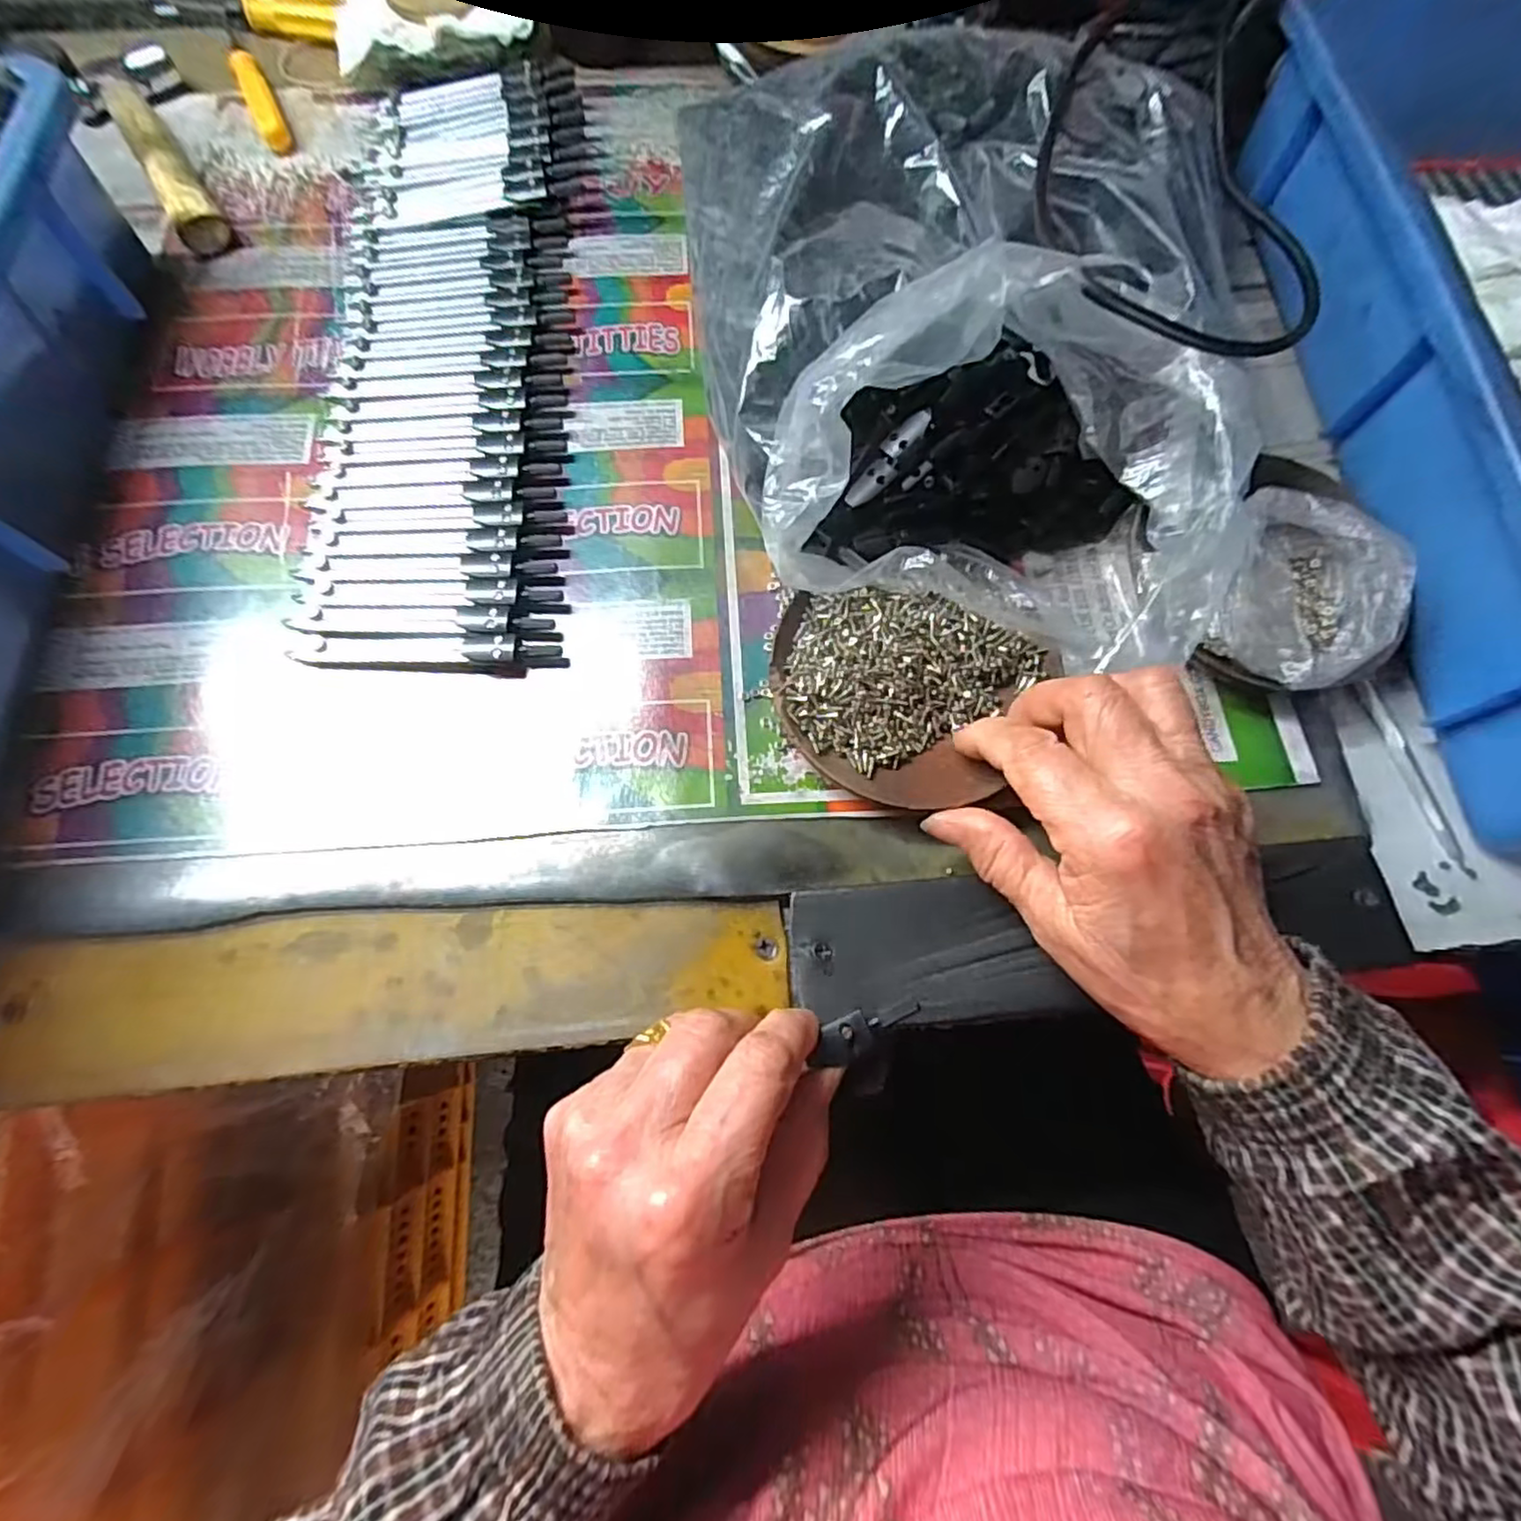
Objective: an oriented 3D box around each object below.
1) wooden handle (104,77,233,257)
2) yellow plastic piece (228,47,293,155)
[{"bbox_3d":[-0.322,-0.325,0.374,0.022,0.019,0.134,-31,76,-10],"label":"wooden handle"},{"bbox_3d":[-0.288,-0.380,0.396,0.015,0.015,0.079,-28,75,-9],"label":"yellow plastic piece"}]

